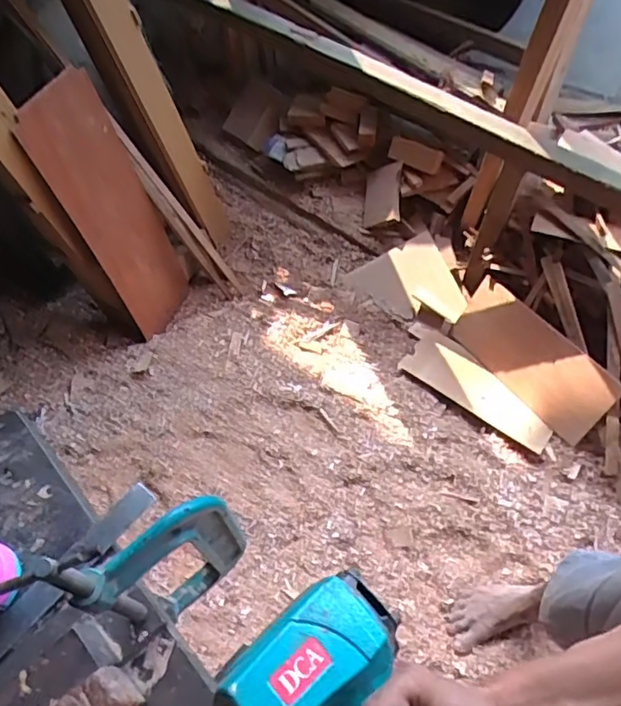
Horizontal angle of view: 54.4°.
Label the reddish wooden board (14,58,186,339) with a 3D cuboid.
[{"bbox_3d":[-0.456,-0.324,1.467,0.029,0.658,0.255,7,56,16],"label":"reddish wooden board"}]

